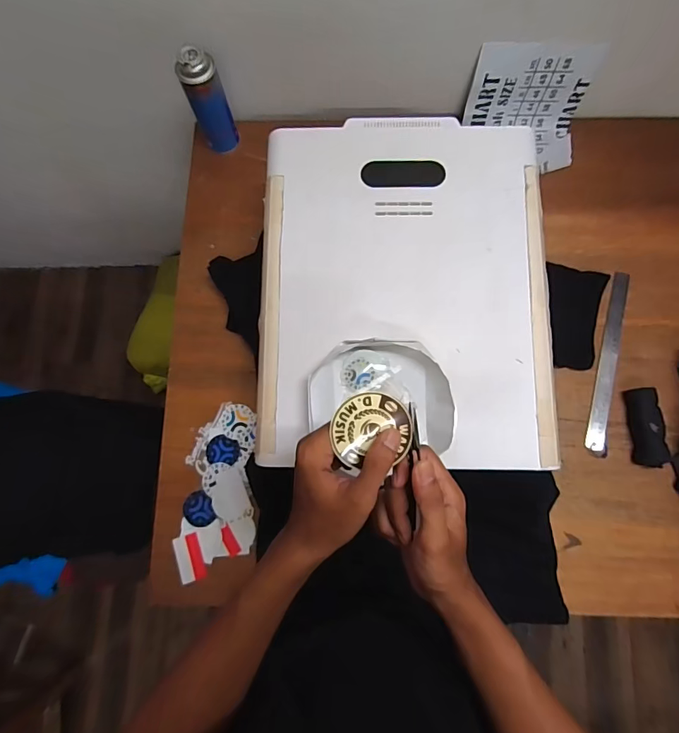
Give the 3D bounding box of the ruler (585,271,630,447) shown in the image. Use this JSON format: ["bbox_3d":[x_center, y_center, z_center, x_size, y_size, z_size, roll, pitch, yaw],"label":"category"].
[{"bbox_3d":[0.468,-0.013,0.723,0.032,0.007,0.318,13,80,7],"label":"ruler"}]

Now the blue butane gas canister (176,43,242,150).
[{"bbox_3d":[-0.234,-0.472,0.752,0.063,0.177,0.060,0,80,1],"label":"blue butane gas canister"}]

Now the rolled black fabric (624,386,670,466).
[{"bbox_3d":[0.507,0.099,0.684,0.044,0.032,0.126,-3,80,1],"label":"rolled black fabric"}]

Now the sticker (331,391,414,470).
[{"bbox_3d":[0.027,0.052,0.340,0.063,0.005,0.058,0,95,-3],"label":"sticker"}]

